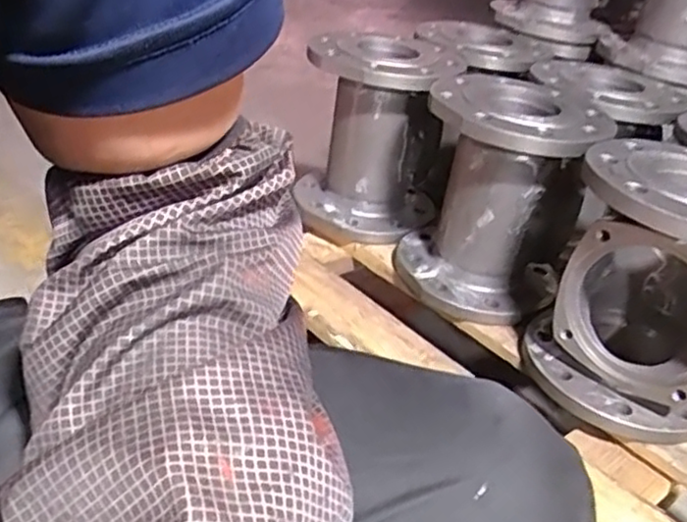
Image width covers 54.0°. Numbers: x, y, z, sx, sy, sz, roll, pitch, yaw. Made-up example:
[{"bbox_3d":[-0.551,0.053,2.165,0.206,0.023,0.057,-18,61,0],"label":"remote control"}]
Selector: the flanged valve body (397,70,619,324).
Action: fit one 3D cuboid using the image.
[{"bbox_3d":[0.176,-0.073,0.773,0.185,0.229,0.214,14,33,10],"label":"flanged valve body"}]

